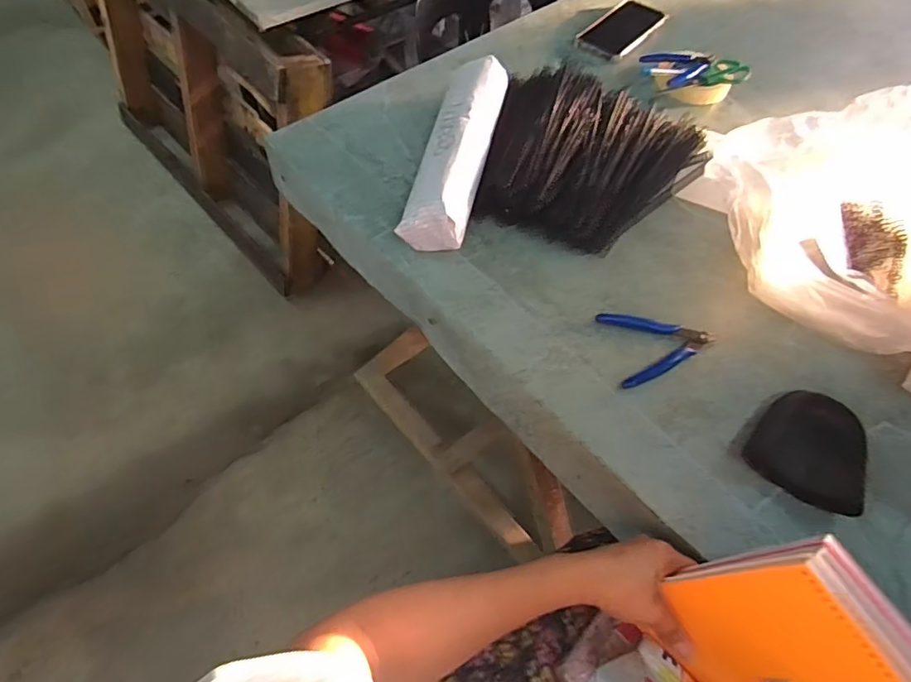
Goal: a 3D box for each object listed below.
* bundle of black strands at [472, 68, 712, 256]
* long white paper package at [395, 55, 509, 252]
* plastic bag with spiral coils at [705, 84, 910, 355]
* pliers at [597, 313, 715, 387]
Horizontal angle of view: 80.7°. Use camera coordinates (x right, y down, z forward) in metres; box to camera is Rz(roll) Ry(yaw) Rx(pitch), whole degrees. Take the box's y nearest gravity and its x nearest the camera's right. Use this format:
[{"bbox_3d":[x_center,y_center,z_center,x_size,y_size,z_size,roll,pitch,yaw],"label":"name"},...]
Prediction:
[{"bbox_3d":[0.167,-0.226,0.655,0.251,0.057,0.271,19,60,8],"label":"bundle of black strands"},{"bbox_3d":[0.006,-0.241,0.654,0.079,0.062,0.313,11,60,3],"label":"long white paper package"},{"bbox_3d":[0.418,-0.154,0.586,0.276,0.137,0.294,35,64,16],"label":"plastic bag with spiral coils"},{"bbox_3d":[0.218,-0.001,0.562,0.120,0.013,0.081,-10,61,-9],"label":"pliers"}]

